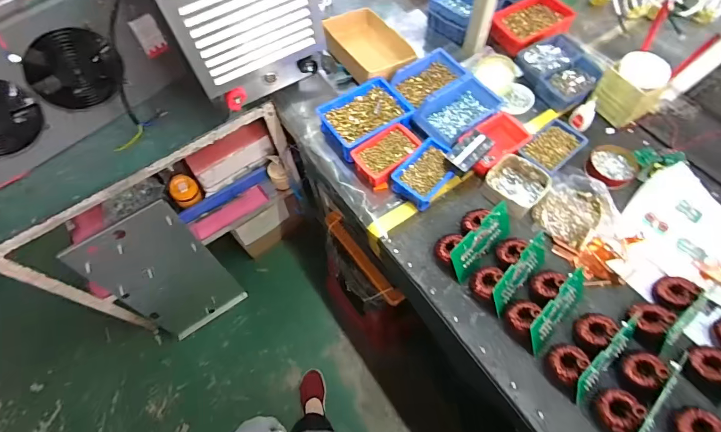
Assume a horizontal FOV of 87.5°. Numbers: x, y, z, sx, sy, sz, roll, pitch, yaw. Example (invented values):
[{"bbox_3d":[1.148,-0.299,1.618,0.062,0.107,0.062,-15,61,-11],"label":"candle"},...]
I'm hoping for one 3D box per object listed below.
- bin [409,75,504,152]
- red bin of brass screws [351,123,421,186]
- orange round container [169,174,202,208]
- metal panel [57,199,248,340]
[{"bbox_3d":[0.233,-0.246,0.924,0.195,0.060,0.139,-38,67,-15],"label":"bin"},{"bbox_3d":[0.064,-0.146,0.897,0.150,0.044,0.099,-38,67,-15],"label":"red bin of brass screws"},{"bbox_3d":[-0.588,-0.082,1.270,0.089,0.087,0.083,-1,63,3],"label":"orange round container"},{"bbox_3d":[-0.641,0.213,1.276,0.295,0.563,0.033,-34,51,-15],"label":"metal panel"}]

